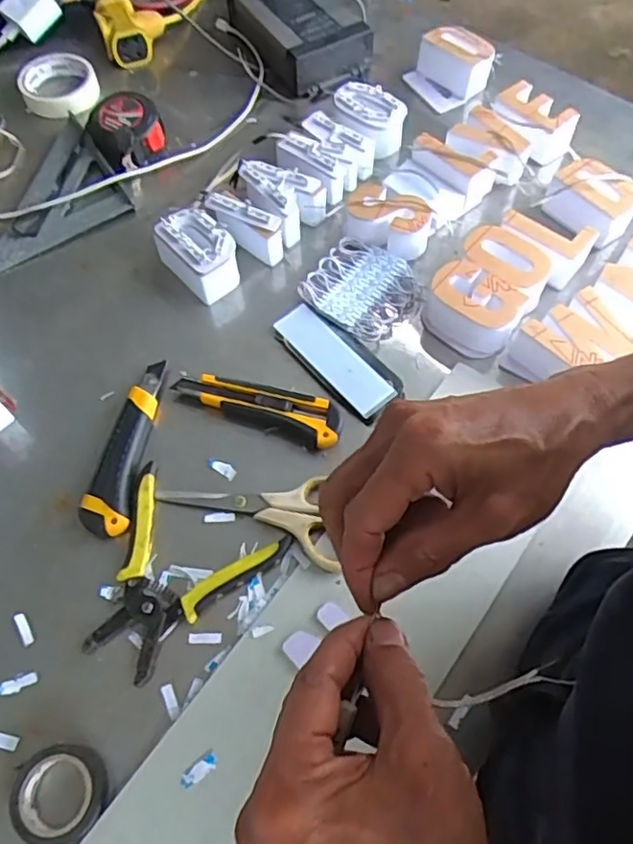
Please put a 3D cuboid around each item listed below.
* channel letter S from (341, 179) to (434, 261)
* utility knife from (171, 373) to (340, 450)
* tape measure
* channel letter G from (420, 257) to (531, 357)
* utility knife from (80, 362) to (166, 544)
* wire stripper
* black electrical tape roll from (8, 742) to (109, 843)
[{"bbox_3d":[0.075,-0.210,0.655,0.088,0.040,0.069,18,64,9],"label":"channel letter S"},{"bbox_3d":[-0.051,-0.018,0.574,0.153,0.019,0.041,20,64,11],"label":"utility knife"},{"bbox_3d":[-0.218,-0.337,0.729,0.083,0.037,0.082,39,69,19],"label":"tape measure"},{"bbox_3d":[0.146,-0.107,0.603,0.082,0.045,0.061,32,67,16],"label":"channel letter G"},{"bbox_3d":[-0.166,0.018,0.555,0.038,0.018,0.166,7,62,4],"label":"utility knife"},{"bbox_3d":[-0.115,0.125,0.503,0.136,0.013,0.145,23,65,12],"label":"wire stripper"},{"bbox_3d":[-0.174,0.253,0.432,0.058,0.019,0.059,0,62,0],"label":"black electrical tape roll"}]

